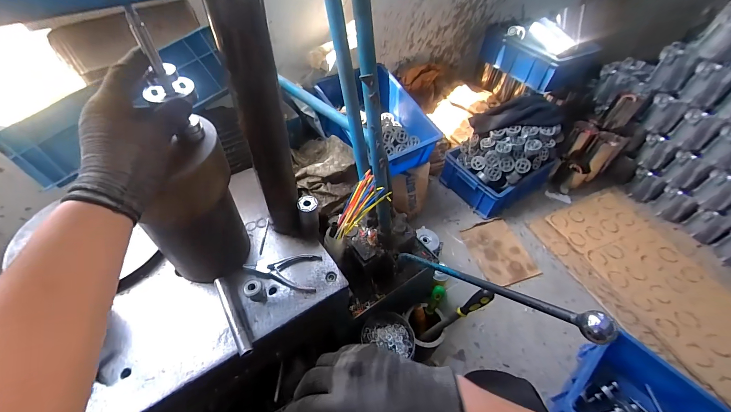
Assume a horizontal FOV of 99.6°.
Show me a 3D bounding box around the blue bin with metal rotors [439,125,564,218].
[{"bbox_3d":[0.555,-0.217,1.247,0.388,0.299,0.288,-29,56,-25],"label":"blue bin with metal rotors"}]

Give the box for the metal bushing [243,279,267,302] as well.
[{"bbox_3d":[-0.184,0.142,0.516,0.030,0.032,0.027,-8,50,-10],"label":"metal bushing"}]

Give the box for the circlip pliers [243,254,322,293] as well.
[{"bbox_3d":[-0.149,0.112,0.556,0.131,0.011,0.069,7,49,3],"label":"circlip pliers"}]

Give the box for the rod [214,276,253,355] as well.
[{"bbox_3d":[-0.213,0.170,0.490,0.017,0.012,0.139,-25,55,-23],"label":"rod"}]

